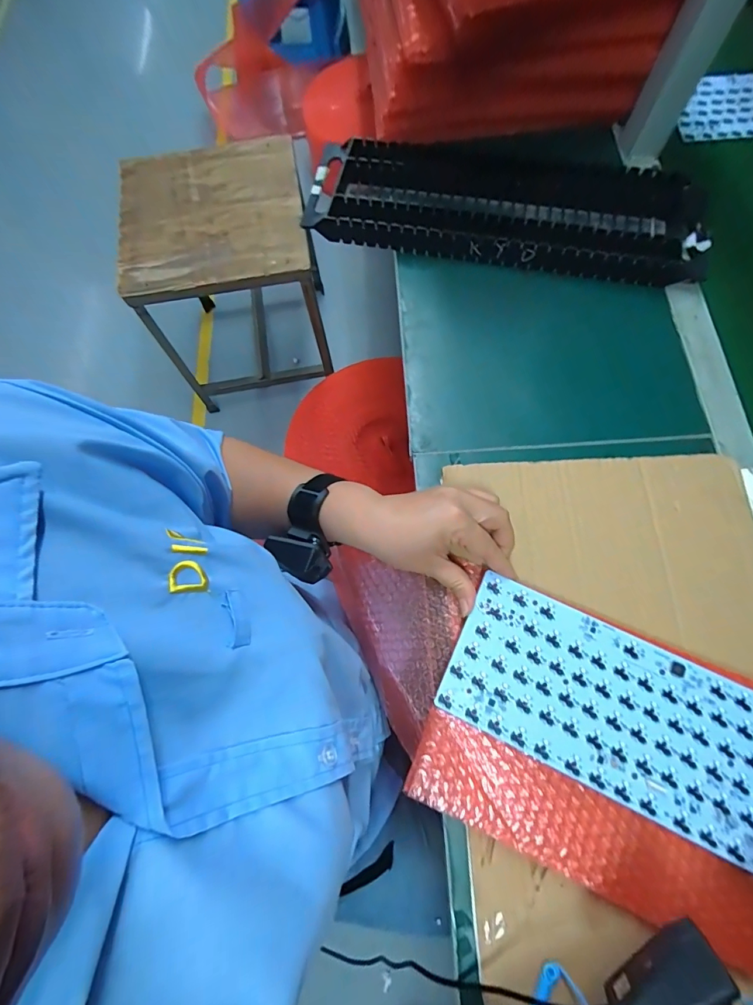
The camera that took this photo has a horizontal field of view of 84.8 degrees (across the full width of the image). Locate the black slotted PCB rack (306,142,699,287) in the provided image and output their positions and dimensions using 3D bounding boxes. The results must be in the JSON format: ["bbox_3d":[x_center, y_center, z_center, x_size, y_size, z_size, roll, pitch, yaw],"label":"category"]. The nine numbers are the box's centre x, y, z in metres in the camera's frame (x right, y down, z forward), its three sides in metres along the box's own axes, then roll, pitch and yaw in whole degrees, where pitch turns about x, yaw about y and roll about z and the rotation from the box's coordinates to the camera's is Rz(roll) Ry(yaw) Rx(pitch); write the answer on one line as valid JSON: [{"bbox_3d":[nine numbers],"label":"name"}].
[{"bbox_3d":[0.153,-0.363,0.497,0.447,0.042,0.169,10,74,6],"label":"black slotted PCB rack"}]

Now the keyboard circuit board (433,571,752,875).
[{"bbox_3d":[0.210,0.170,0.322,0.304,0.004,0.123,22,74,9],"label":"keyboard circuit board"}]

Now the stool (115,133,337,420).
[{"bbox_3d":[-0.360,-0.584,1.089,0.431,0.398,0.402,-4,73,1],"label":"stool"}]

